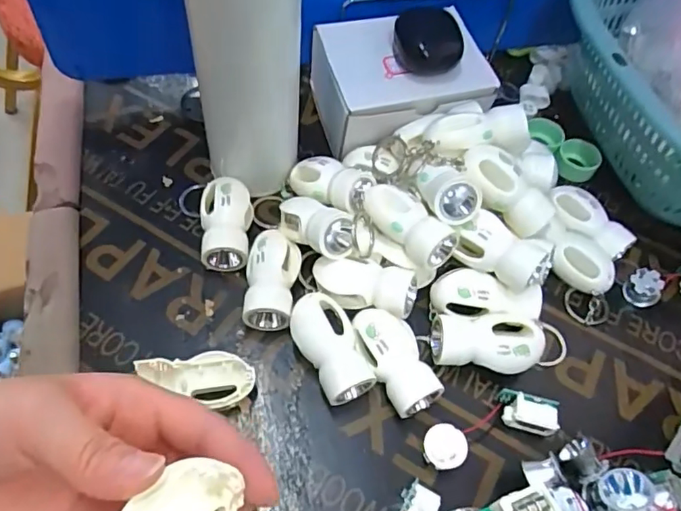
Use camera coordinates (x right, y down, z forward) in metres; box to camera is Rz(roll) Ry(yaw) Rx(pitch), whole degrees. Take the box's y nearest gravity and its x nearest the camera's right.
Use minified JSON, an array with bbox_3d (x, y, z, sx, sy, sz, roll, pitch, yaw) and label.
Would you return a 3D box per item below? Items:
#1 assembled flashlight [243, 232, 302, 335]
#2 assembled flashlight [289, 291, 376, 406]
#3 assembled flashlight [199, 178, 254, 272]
[{"bbox_3d":[-0.045,0.015,0.347,0.033,0.027,0.060,7,56,0],"label":"assembled flashlight"},{"bbox_3d":[-0.006,0.055,0.326,0.035,0.027,0.063,-25,62,-19],"label":"assembled flashlight"},{"bbox_3d":[-0.078,-0.022,0.362,0.033,0.029,0.061,2,71,-3],"label":"assembled flashlight"}]

